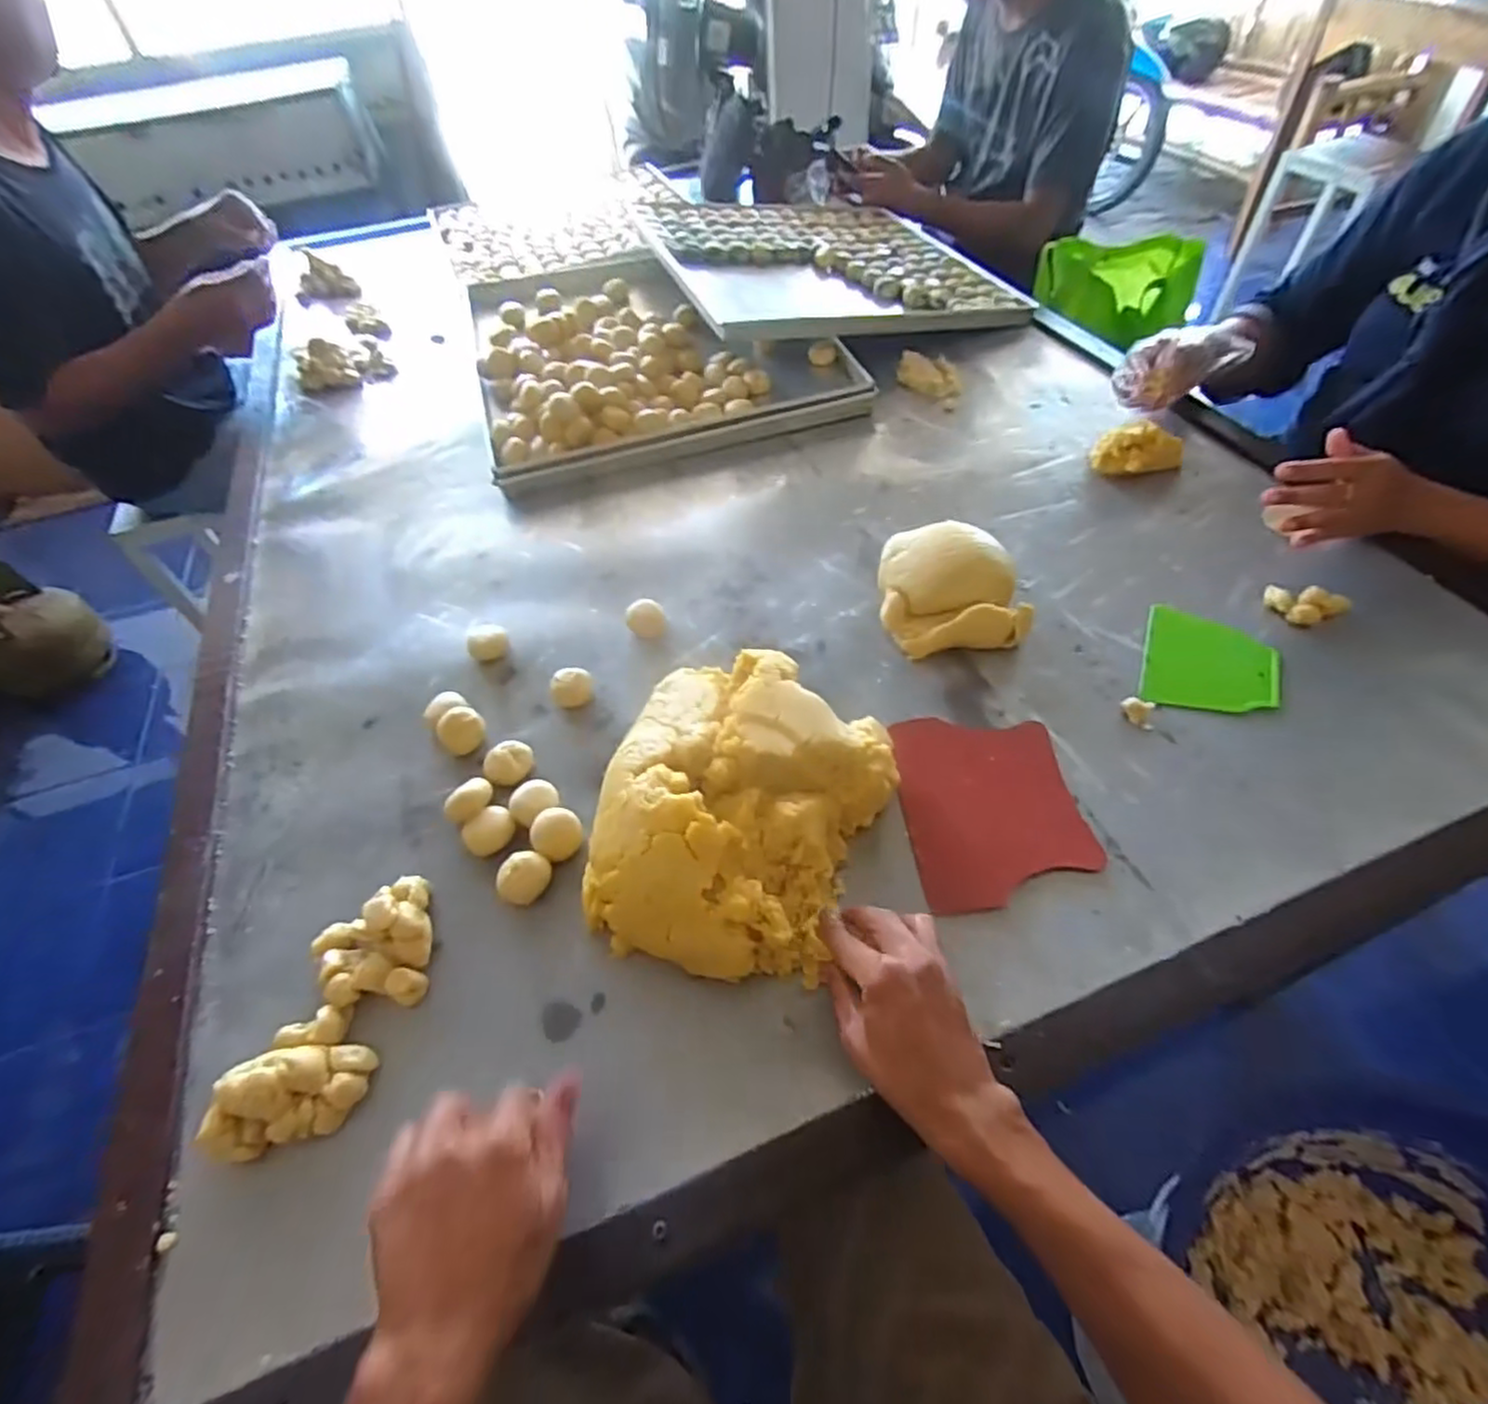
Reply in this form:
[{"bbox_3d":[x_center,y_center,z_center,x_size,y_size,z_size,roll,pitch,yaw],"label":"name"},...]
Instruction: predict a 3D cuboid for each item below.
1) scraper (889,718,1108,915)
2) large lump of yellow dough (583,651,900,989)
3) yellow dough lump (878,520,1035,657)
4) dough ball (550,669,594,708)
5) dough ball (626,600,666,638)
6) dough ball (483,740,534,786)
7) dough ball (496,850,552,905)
[{"bbox_3d":[0.193,0.076,0.550,0.131,0.004,0.165,-7,52,0],"label":"scraper"},{"bbox_3d":[-0.006,0.074,0.513,0.191,0.075,0.230,17,56,18],"label":"large lump of yellow dough"},{"bbox_3d":[0.198,-0.110,0.669,0.128,0.060,0.128,-2,52,4],"label":"yellow dough lump"},{"bbox_3d":[-0.160,-0.014,0.647,0.036,0.025,0.032,-15,53,-6],"label":"dough ball"},{"bbox_3d":[-0.096,-0.078,0.694,0.036,0.033,0.037,-3,52,3],"label":"dough ball"},{"bbox_3d":[-0.201,0.054,0.597,0.041,0.023,0.034,-34,57,-19],"label":"dough ball"},{"bbox_3d":[-0.167,0.135,0.532,0.035,0.027,0.038,-3,52,3],"label":"dough ball"}]

